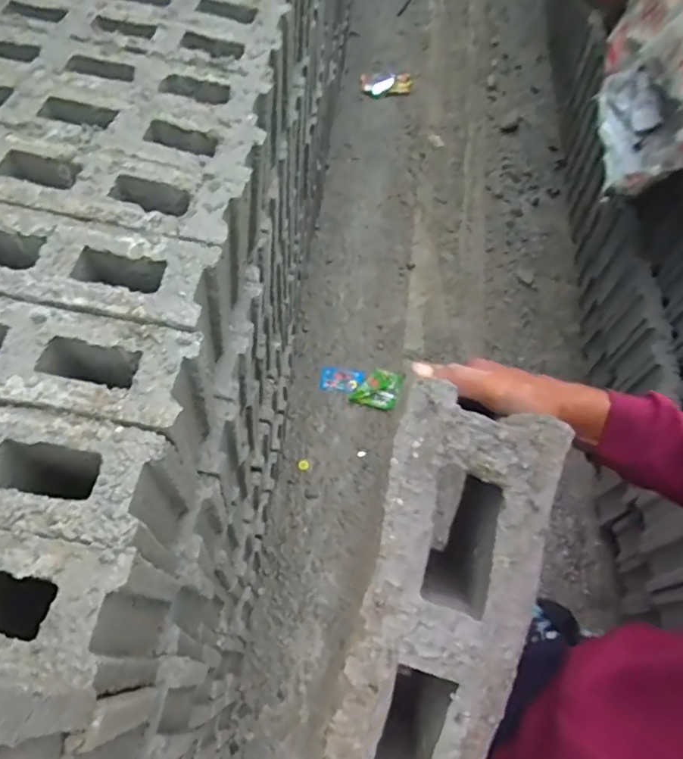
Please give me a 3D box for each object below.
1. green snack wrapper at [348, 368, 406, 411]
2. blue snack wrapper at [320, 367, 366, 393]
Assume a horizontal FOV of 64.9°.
[{"bbox_3d":[0.109,0.024,1.593,0.126,0.016,0.131,19,60,11],"label":"green snack wrapper"},{"bbox_3d":[0.003,0.001,1.604,0.130,0.010,0.079,4,59,2],"label":"blue snack wrapper"}]

